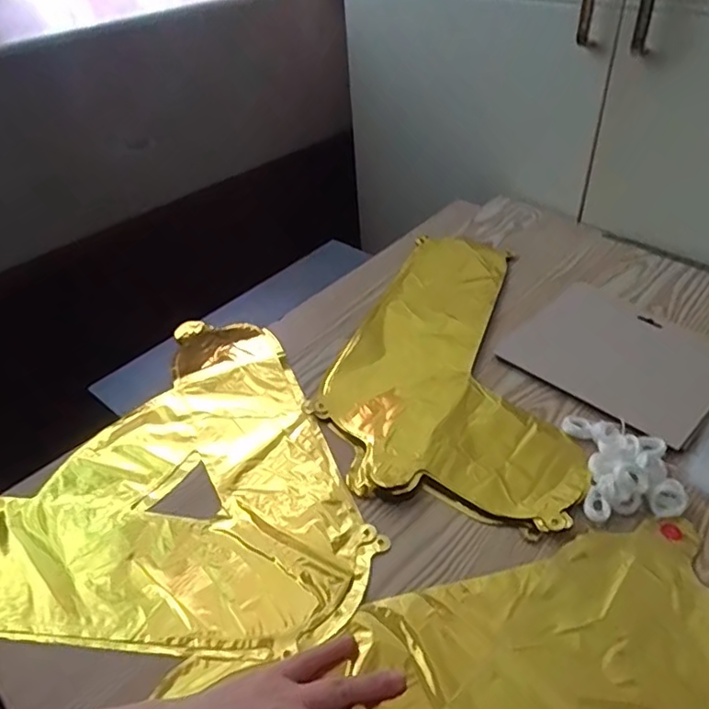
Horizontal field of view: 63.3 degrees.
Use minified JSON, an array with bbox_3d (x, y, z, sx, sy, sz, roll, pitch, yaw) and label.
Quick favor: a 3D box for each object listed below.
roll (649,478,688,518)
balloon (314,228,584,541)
[{"bbox_3d":[0.245,0.114,0.450,0.026,0.018,0.028,-3,41,2],"label":"roll"},{"bbox_3d":[0.116,-0.009,0.609,0.243,0.012,0.398,10,43,17],"label":"balloon"}]

